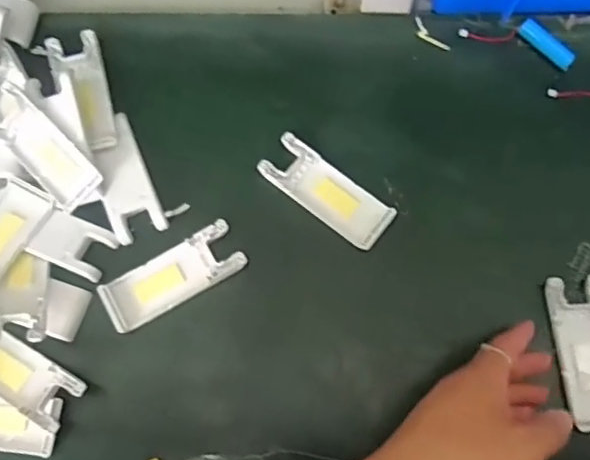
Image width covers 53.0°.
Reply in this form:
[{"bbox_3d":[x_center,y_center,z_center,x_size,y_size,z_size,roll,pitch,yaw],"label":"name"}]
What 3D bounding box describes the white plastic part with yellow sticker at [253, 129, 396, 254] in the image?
[{"bbox_3d":[0.024,-0.028,0.449,0.104,0.009,0.040,37,79,10],"label":"white plastic part with yellow sticker"}]

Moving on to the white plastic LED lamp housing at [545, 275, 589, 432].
[{"bbox_3d":[0.206,0.084,0.412,0.042,0.010,0.103,-4,75,0],"label":"white plastic LED lamp housing"}]

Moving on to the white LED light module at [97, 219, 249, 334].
[{"bbox_3d":[-0.090,0.034,0.436,0.103,0.013,0.040,-28,76,-6],"label":"white LED light module"}]

